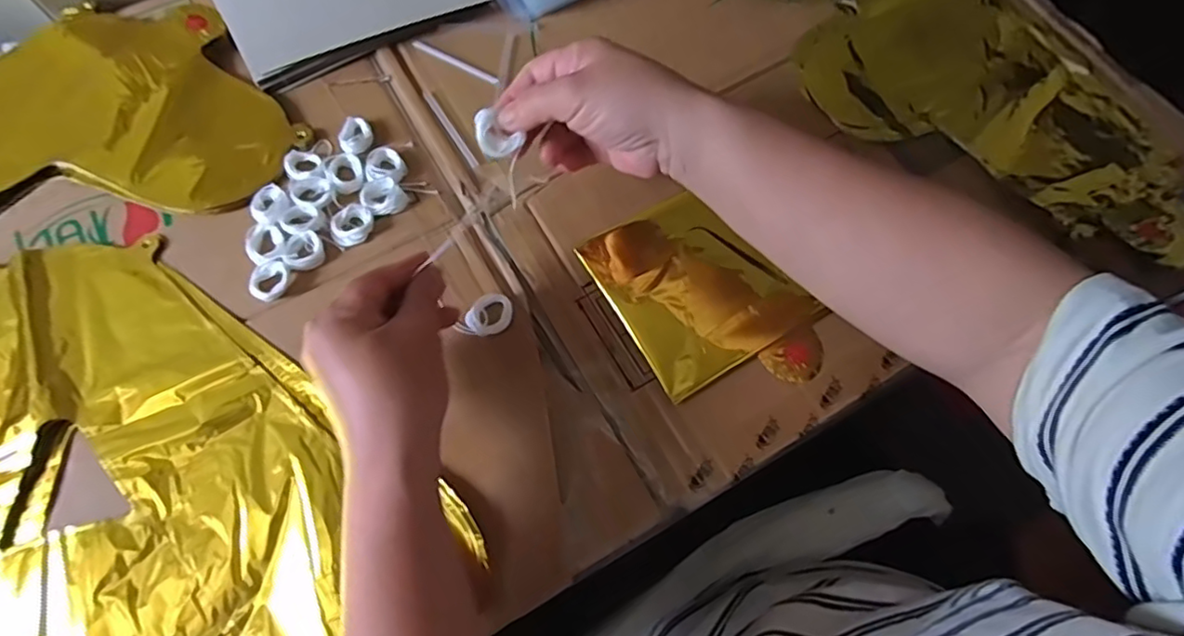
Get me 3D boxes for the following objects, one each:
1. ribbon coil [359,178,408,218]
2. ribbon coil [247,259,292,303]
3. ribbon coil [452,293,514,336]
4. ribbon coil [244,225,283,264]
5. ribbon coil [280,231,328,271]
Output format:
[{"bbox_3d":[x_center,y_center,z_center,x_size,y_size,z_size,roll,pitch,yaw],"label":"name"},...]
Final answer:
[{"bbox_3d":[-0.148,-0.086,0.431,0.029,0.006,0.027,1,70,-2],"label":"ribbon coil"},{"bbox_3d":[-0.216,-0.025,0.408,0.027,0.008,0.025,1,70,-2],"label":"ribbon coil"},{"bbox_3d":[-0.068,-0.001,0.400,0.026,0.011,0.035,32,72,9],"label":"ribbon coil"},{"bbox_3d":[-0.224,-0.051,0.413,0.025,0.004,0.034,-27,73,-11],"label":"ribbon coil"},{"bbox_3d":[-0.198,-0.045,0.415,0.027,0.006,0.026,1,70,-2],"label":"ribbon coil"}]

